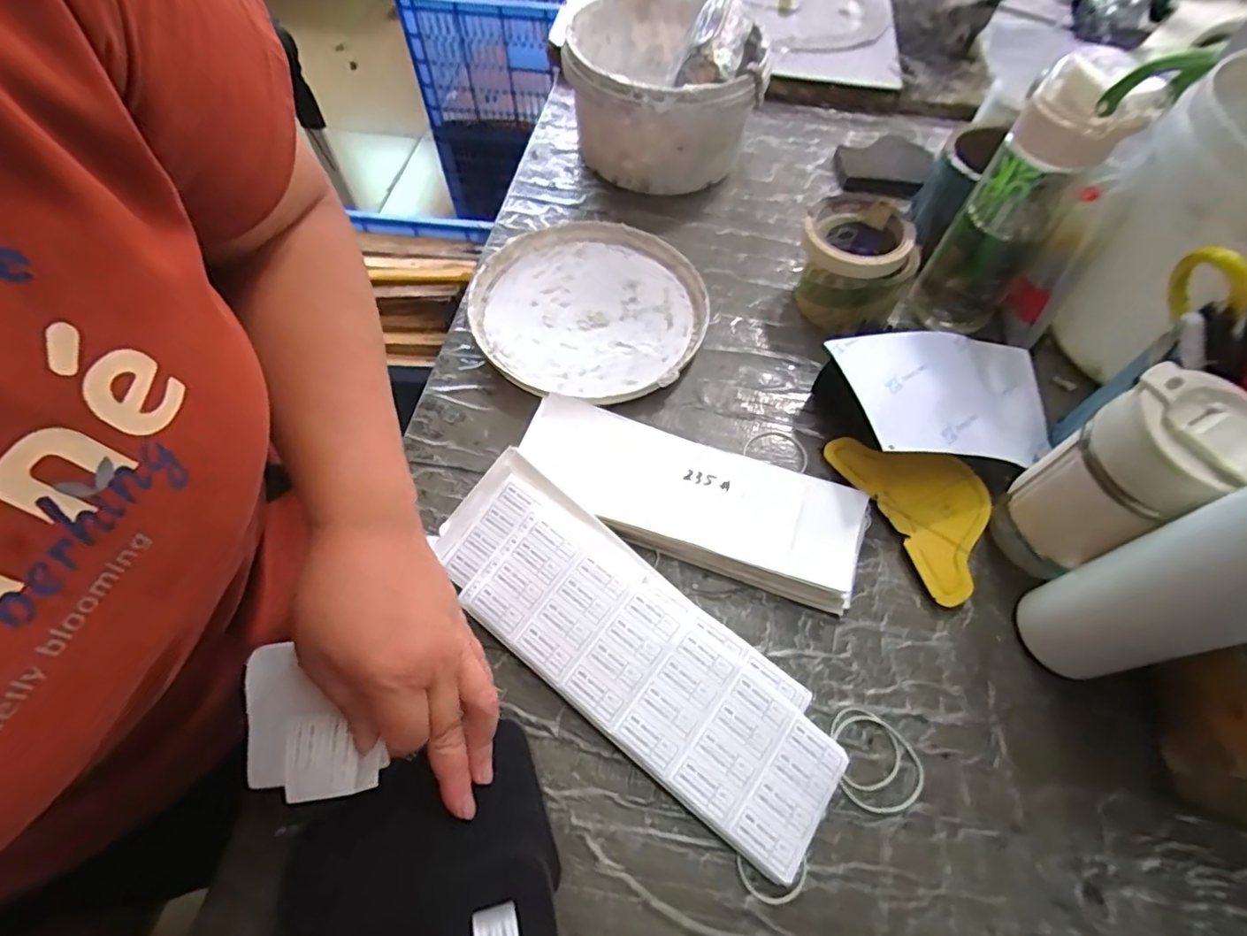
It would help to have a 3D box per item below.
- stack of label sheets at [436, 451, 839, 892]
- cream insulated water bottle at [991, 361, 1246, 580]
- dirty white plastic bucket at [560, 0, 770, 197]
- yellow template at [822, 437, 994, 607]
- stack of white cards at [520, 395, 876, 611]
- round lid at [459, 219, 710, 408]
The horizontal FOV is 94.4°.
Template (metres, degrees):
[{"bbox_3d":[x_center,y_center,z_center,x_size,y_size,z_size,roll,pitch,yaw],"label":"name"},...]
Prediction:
[{"bbox_3d":[0.001,0.115,0.384,0.303,0.029,0.102,36,65,17],"label":"stack of label sheets"},{"bbox_3d":[0.311,0.010,0.374,0.071,0.153,0.075,-18,62,-12],"label":"cream insulated water bottle"},{"bbox_3d":[0.041,-0.416,0.630,0.190,0.139,0.215,3,60,0],"label":"dirty white plastic bucket"},{"bbox_3d":[0.233,0.025,0.448,0.086,0.016,0.142,-23,63,-14],"label":"yellow template"},{"bbox_3d":[0.047,0.021,0.439,0.256,0.028,0.088,20,61,10],"label":"stack of white cards"},{"bbox_3d":[-0.032,-0.147,0.535,0.206,0.021,0.204,1,60,-1],"label":"round lid"}]

